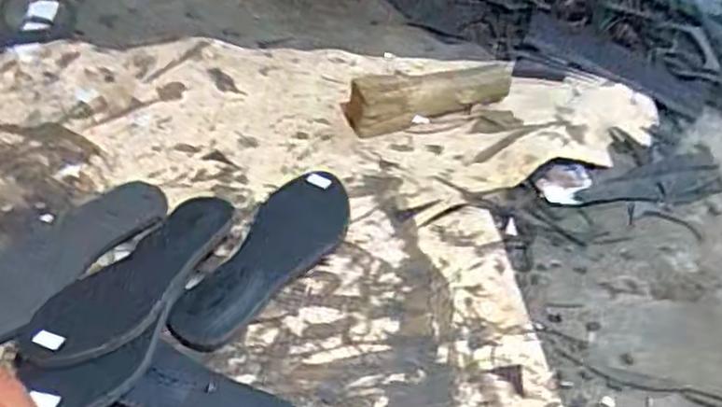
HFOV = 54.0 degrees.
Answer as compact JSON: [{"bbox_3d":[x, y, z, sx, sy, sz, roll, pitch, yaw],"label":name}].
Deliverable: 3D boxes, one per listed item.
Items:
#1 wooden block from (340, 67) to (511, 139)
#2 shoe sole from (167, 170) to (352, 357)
[{"bbox_3d":[0.095,-0.142,0.897,0.237,0.049,0.067,-14,46,-20],"label":"wooden block"},{"bbox_3d":[-0.089,0.048,0.690,0.086,0.022,0.237,22,45,17],"label":"shoe sole"}]

